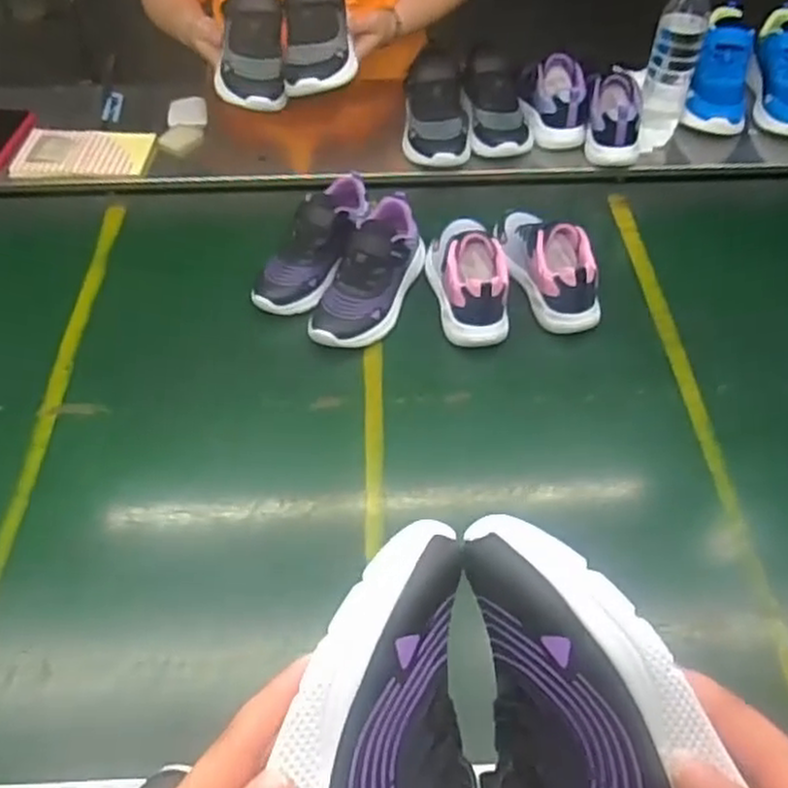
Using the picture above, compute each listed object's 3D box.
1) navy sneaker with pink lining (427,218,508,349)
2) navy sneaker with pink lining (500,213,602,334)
[{"bbox_3d":[0.085,-0.143,0.883,0.076,0.087,0.166,-7,51,-7],"label":"navy sneaker with pink lining"},{"bbox_3d":[0.181,-0.161,0.895,0.076,0.087,0.179,-10,51,-9],"label":"navy sneaker with pink lining"}]

